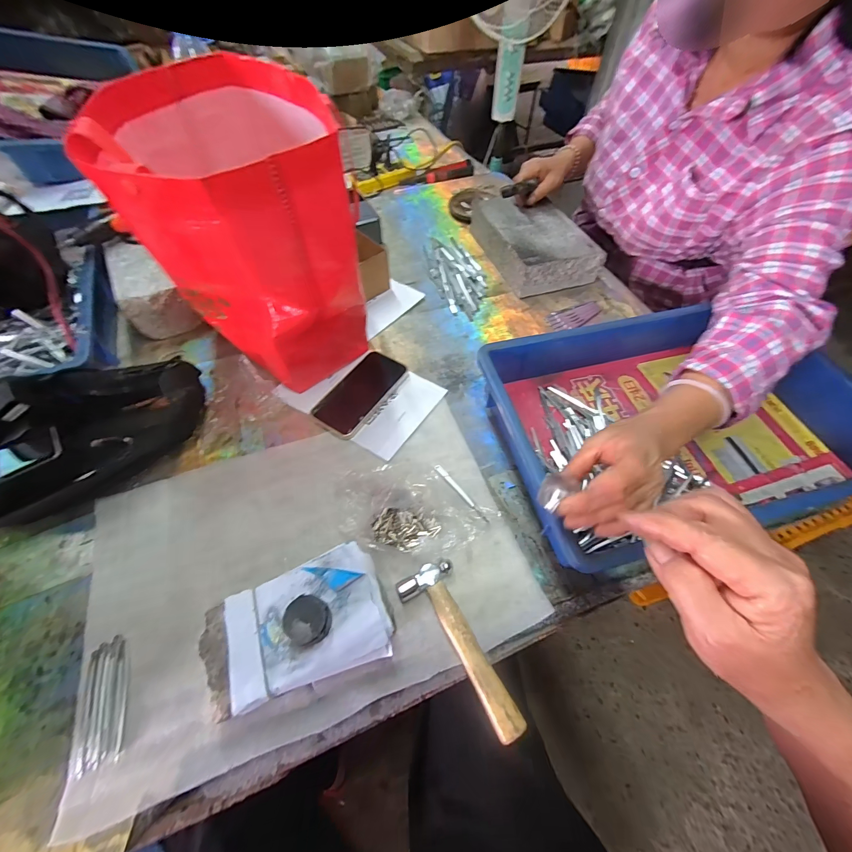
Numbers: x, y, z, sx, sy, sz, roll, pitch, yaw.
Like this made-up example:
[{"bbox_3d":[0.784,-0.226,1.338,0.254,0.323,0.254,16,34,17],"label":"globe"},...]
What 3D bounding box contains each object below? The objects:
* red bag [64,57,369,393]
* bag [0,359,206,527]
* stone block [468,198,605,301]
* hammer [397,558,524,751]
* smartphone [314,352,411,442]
[{"bbox_3d":[-0.210,-0.214,0.459,0.212,0.293,0.238,-25,62,-16],"label":"red bag"},{"bbox_3d":[-0.471,0.021,0.429,0.357,0.096,0.149,-18,60,-12],"label":"bag"},{"bbox_3d":[0.202,-0.354,0.686,0.154,0.065,0.236,-17,59,-12],"label":"stone block"},{"bbox_3d":[0.035,0.204,0.341,0.058,0.026,0.154,-28,62,-18],"label":"hammer"},{"bbox_3d":[-0.096,-0.049,0.529,0.078,0.010,0.150,31,62,17],"label":"smartphone"}]

